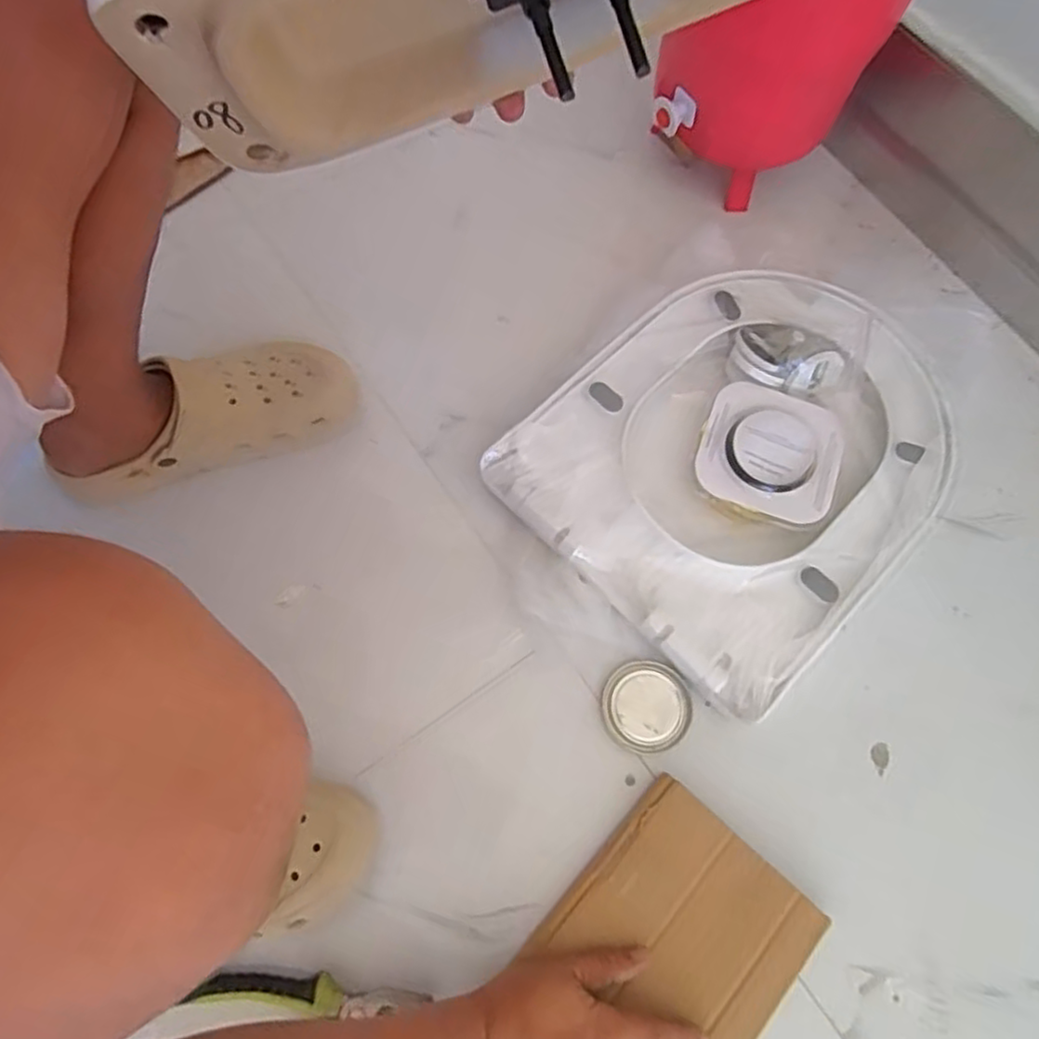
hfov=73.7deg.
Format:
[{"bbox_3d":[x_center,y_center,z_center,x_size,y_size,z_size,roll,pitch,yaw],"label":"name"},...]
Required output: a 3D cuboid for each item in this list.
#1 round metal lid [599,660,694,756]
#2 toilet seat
[{"bbox_3d":[0.112,0.165,0.609,0.077,0.009,0.076,0,70,-1],"label":"round metal lid"},{"bbox_3d":[0.220,-0.066,0.677,0.338,0.054,0.407,43,75,13],"label":"toilet seat"}]

